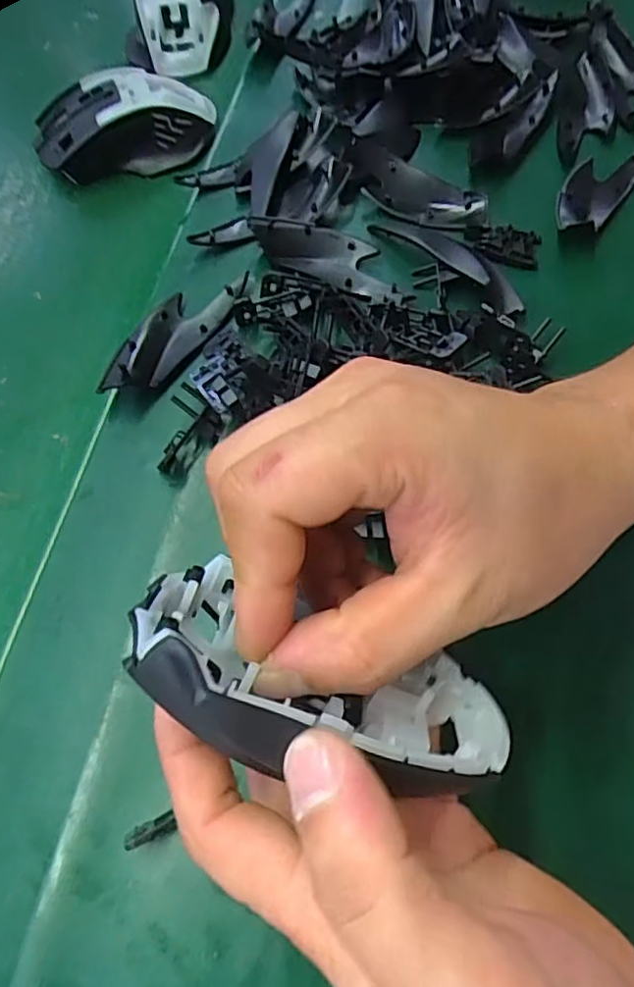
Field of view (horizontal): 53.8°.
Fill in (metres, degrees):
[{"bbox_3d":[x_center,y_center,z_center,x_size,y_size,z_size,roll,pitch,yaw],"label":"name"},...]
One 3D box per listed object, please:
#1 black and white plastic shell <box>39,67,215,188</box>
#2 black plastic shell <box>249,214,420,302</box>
[{"bbox_3d":[-0.122,-0.235,0.394,0.108,0.032,0.057,-8,65,-2],"label":"black and white plastic shell"},{"bbox_3d":[0.010,-0.134,0.349,0.095,0.018,0.033,25,68,12],"label":"black plastic shell"}]

